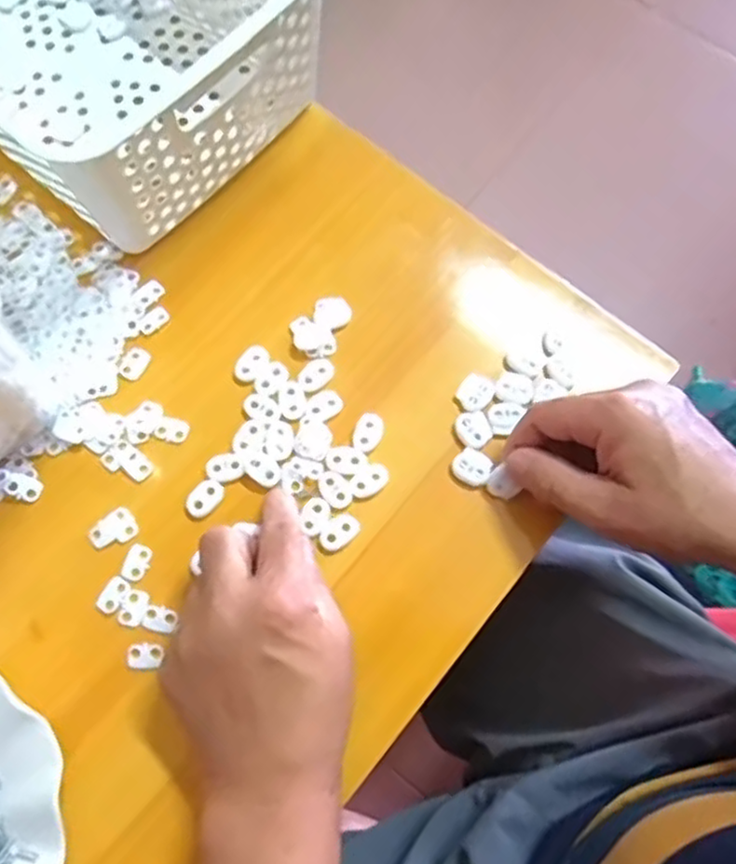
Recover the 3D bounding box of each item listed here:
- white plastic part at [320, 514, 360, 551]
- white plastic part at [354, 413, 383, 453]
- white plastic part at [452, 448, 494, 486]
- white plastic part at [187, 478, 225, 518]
[{"bbox_3d":[-0.016,0.055,0.384,0.022,0.004,0.015,-37,76,-12],"label":"white plastic part"},{"bbox_3d":[0.000,0.000,0.405,0.016,0.004,0.024,19,73,5],"label":"white plastic part"},{"bbox_3d":[0.061,0.020,0.400,0.021,0.004,0.020,41,76,11],"label":"white plastic part"},{"bbox_3d":[-0.093,0.037,0.394,0.017,0.004,0.023,41,76,11],"label":"white plastic part"}]

